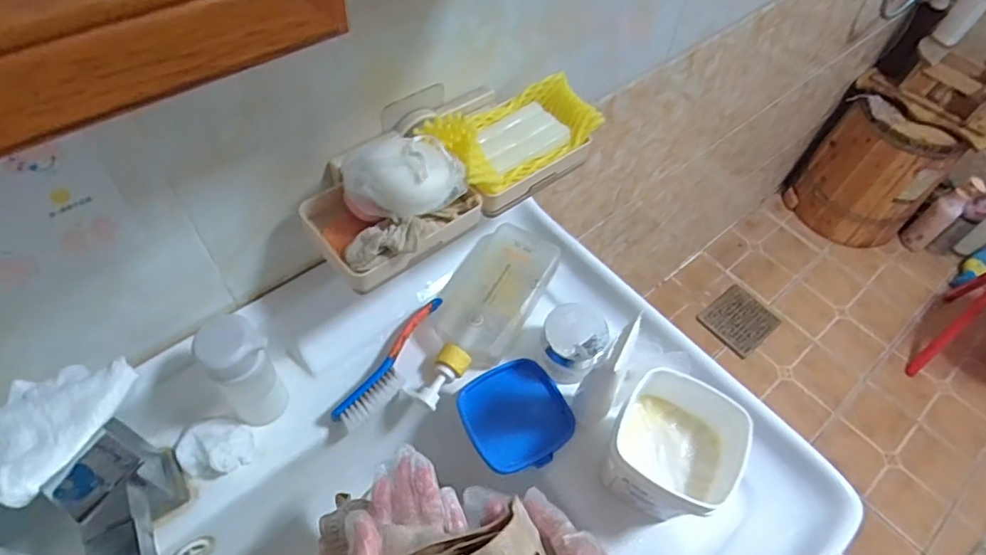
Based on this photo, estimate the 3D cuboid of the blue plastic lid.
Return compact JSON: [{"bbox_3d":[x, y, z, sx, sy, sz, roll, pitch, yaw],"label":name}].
[{"bbox_3d":[0.022,0.128,0.533,0.094,0.017,0.095,-16,58,-16],"label":"blue plastic lid"}]

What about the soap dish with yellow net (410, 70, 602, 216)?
[{"bbox_3d":[0.017,-0.125,0.503,0.155,0.063,0.094,-37,65,-27],"label":"soap dish with yellow net"}]

